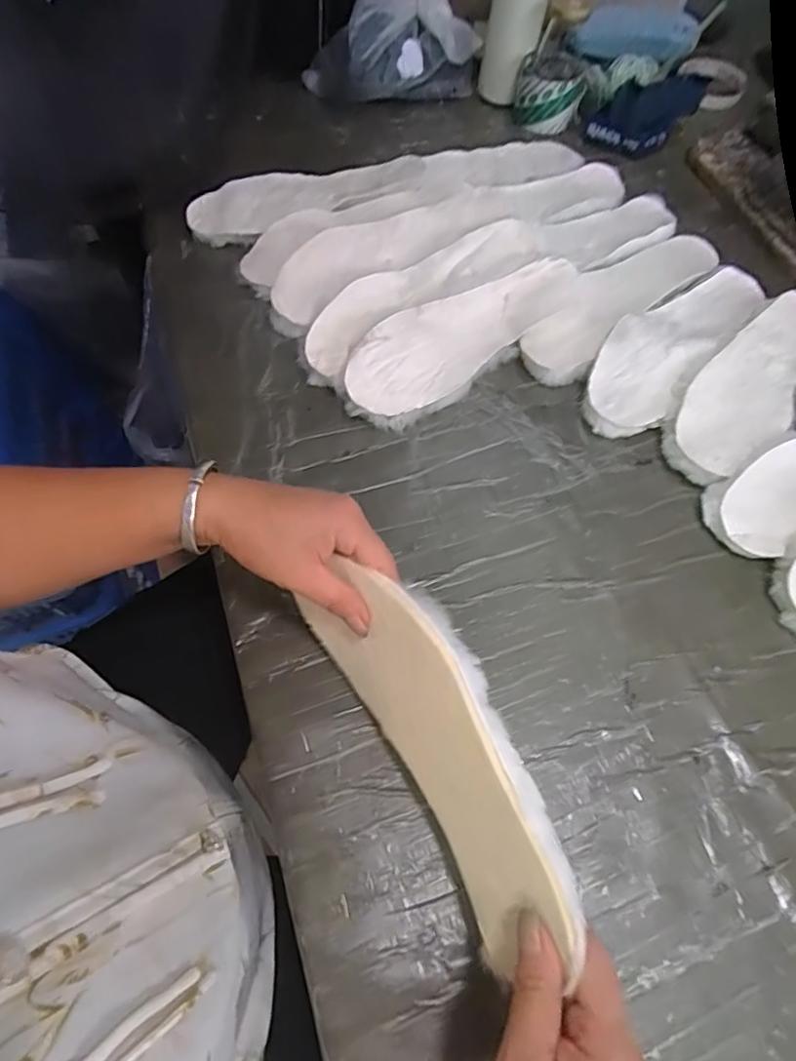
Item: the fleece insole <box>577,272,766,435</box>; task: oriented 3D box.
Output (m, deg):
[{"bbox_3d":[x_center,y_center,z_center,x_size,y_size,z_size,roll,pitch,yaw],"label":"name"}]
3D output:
[{"bbox_3d":[0.270,-0.190,0.537,0.087,0.026,0.262,38,69,16],"label":"fleece insole"}]

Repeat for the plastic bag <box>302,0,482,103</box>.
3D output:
[{"bbox_3d":[-0.014,-0.650,0.723,0.212,0.108,0.122,-24,67,-12],"label":"plastic bag"}]

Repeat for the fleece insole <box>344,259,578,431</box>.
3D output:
[{"bbox_3d":[0.062,-0.189,0.527,0.262,0.012,0.092,-36,88,-13],"label":"fleece insole"}]

